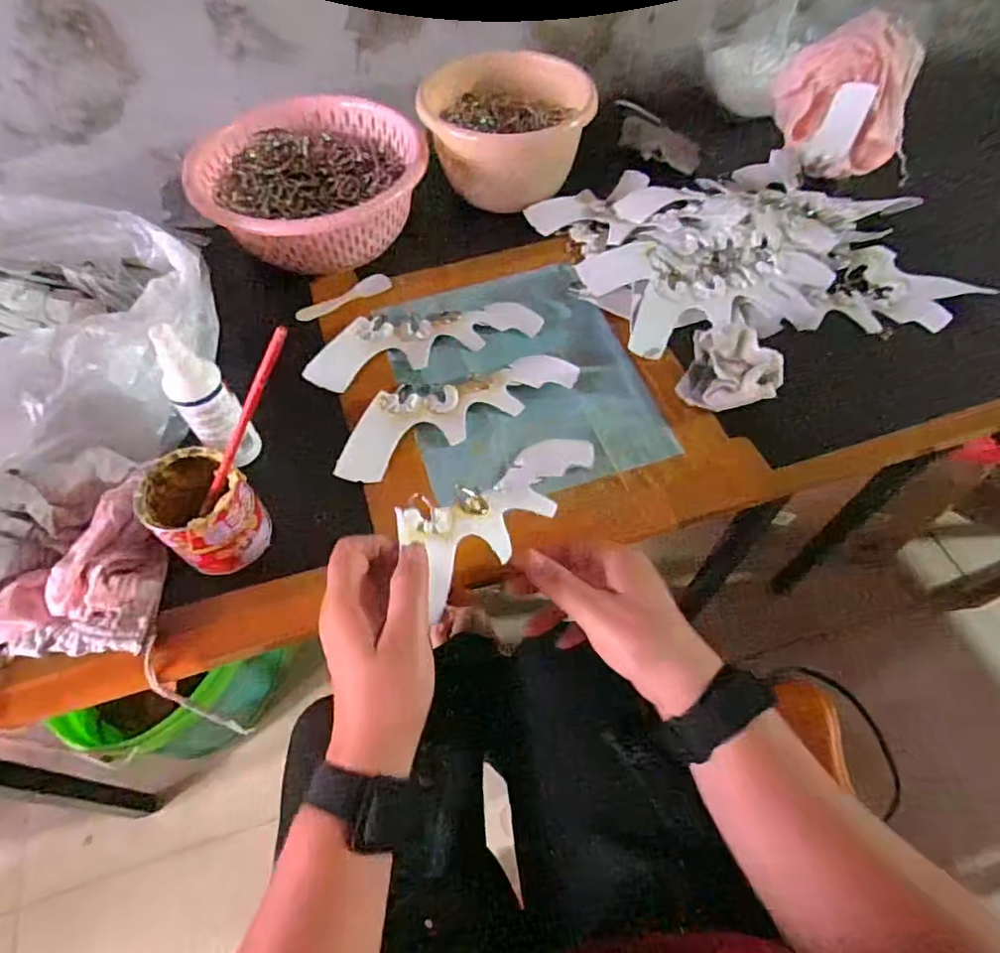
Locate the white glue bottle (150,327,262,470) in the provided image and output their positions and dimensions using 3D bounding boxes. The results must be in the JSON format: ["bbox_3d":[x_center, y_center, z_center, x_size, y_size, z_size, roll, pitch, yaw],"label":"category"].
[{"bbox_3d":[-0.208,-0.051,0.420,0.037,0.122,0.029,-35,64,-20],"label":"white glue bottle"}]

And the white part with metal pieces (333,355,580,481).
[{"bbox_3d":[-0.037,-0.062,0.489,0.207,0.010,0.075,-21,60,-12],"label":"white part with metal pieces"}]

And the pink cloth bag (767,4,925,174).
[{"bbox_3d":[0.344,-0.386,0.601,0.146,0.121,0.066,34,64,20],"label":"pink cloth bag"}]

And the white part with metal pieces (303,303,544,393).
[{"bbox_3d":[-0.072,-0.133,0.537,0.206,0.017,0.075,-17,59,-10],"label":"white part with metal pieces"}]

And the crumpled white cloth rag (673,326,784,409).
[{"bbox_3d":[0.190,-0.087,0.482,0.077,0.047,0.058,26,61,16],"label":"crumpled white cloth rag"}]

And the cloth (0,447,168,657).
[{"bbox_3d":[-0.309,0.048,0.386,0.151,0.032,0.134,1,79,-19],"label":"cloth"}]

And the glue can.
[{"bbox_3d":[-0.202,0.023,0.403,0.064,0.068,0.061,0,58,1],"label":"glue can"}]

